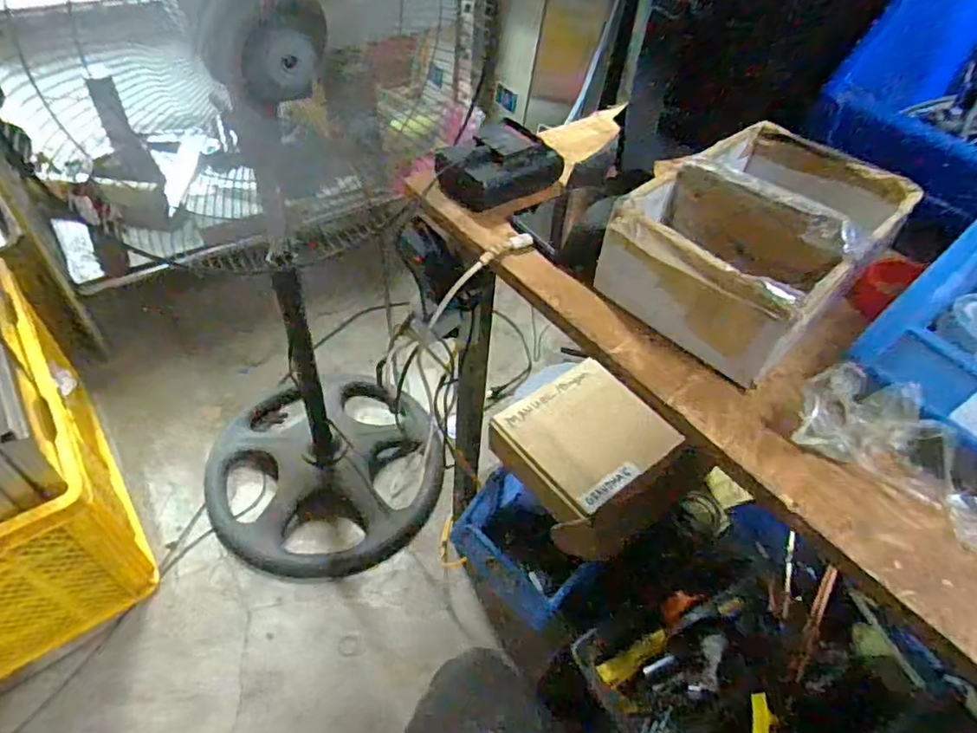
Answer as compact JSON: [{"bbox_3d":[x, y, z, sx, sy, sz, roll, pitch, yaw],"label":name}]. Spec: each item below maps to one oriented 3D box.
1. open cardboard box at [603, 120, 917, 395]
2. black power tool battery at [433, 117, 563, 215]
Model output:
[{"bbox_3d":[0.212,-0.106,0.463,0.228,0.080,0.147,-34,59,-30],"label":"open cardboard box"},{"bbox_3d":[0.010,-0.187,0.547,0.114,0.049,0.059,-27,56,-26],"label":"black power tool battery"}]

